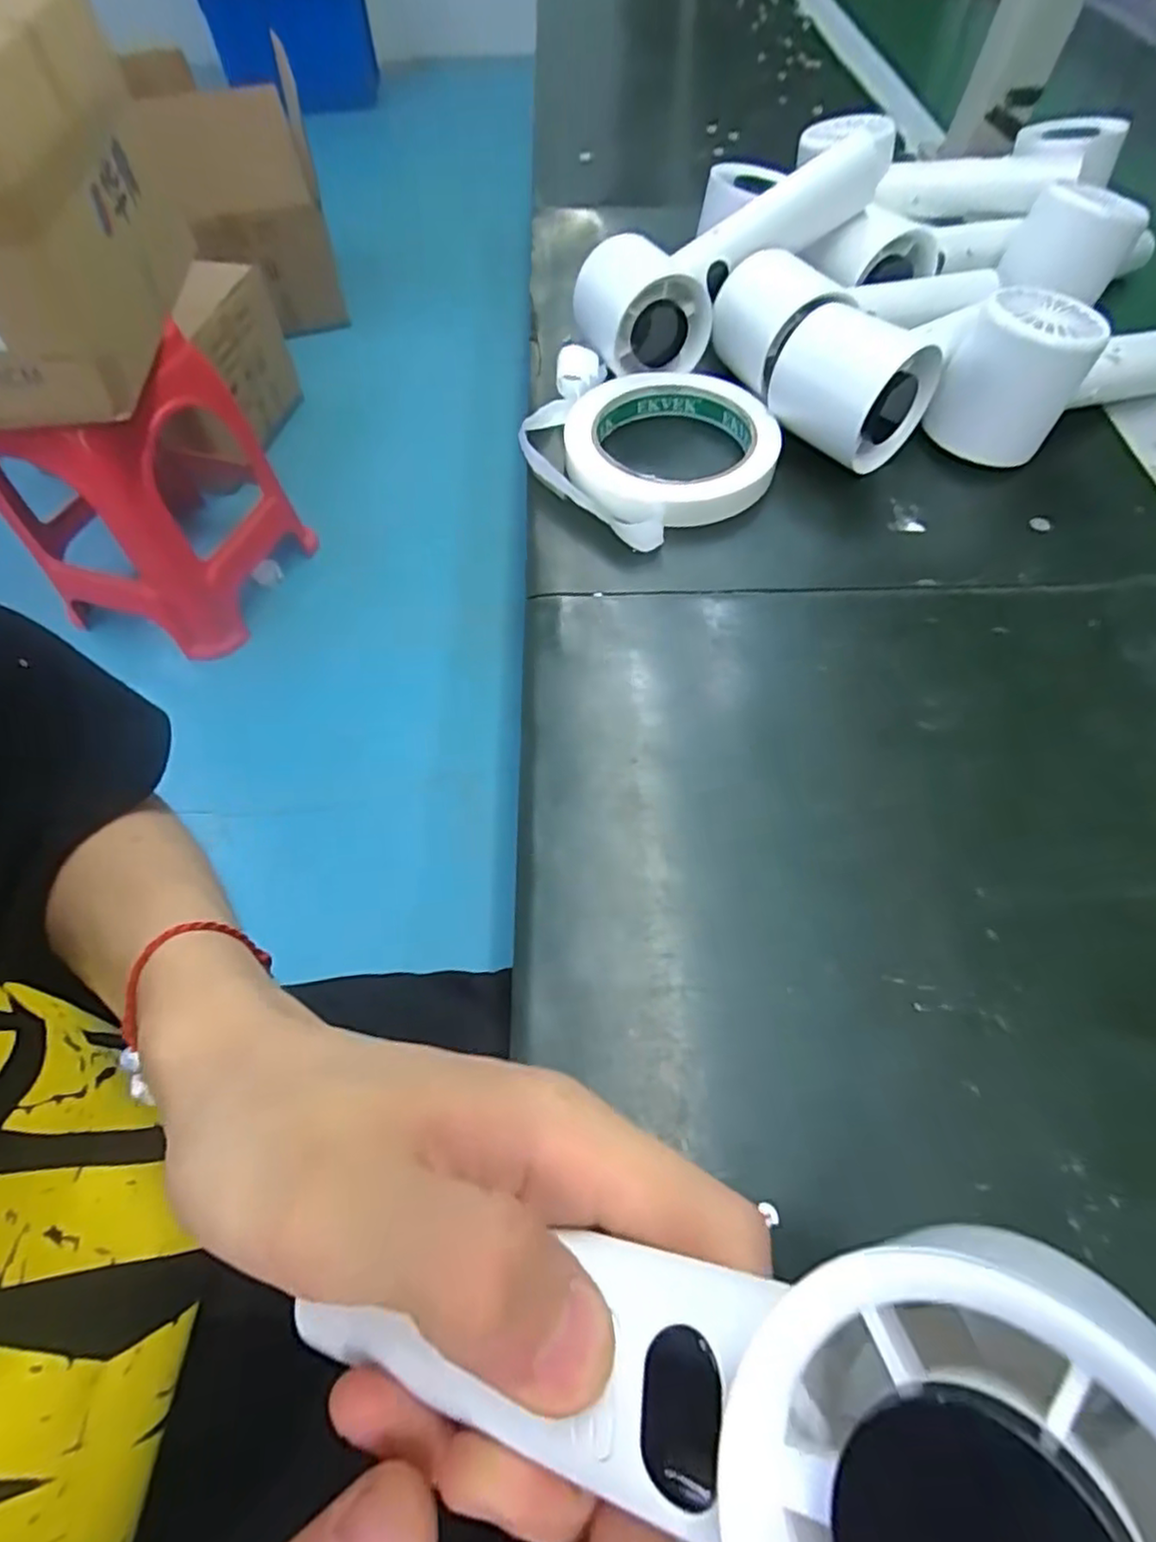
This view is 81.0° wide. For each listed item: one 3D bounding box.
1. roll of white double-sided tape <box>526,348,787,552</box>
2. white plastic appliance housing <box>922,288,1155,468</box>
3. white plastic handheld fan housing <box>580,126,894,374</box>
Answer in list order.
[{"bbox_3d":[0.035,-0.171,0.346,0.127,0.024,0.127,-1,59,2],"label":"roll of white double-sided tape"},{"bbox_3d":[0.253,-0.208,0.336,0.163,0.065,0.048,-26,61,-13],"label":"white plastic appliance housing"},{"bbox_3d":[0.080,-0.275,0.362,0.168,0.053,0.056,-27,60,6],"label":"white plastic handheld fan housing"}]

